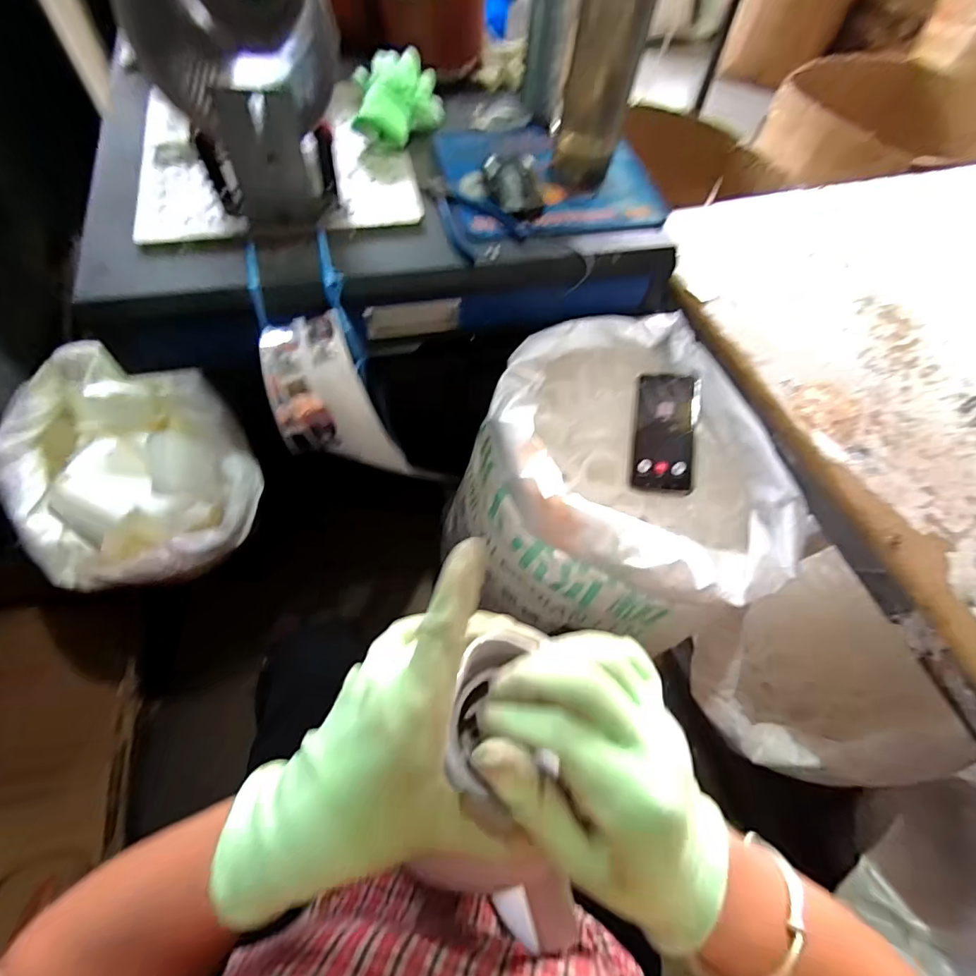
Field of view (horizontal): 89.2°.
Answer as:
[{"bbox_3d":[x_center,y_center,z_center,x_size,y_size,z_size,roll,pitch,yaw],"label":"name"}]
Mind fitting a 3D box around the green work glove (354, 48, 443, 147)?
[{"bbox_3d":[-0.115,-0.493,0.633,0.110,0.054,0.139,-3,61,-6],"label":"green work glove"}]

